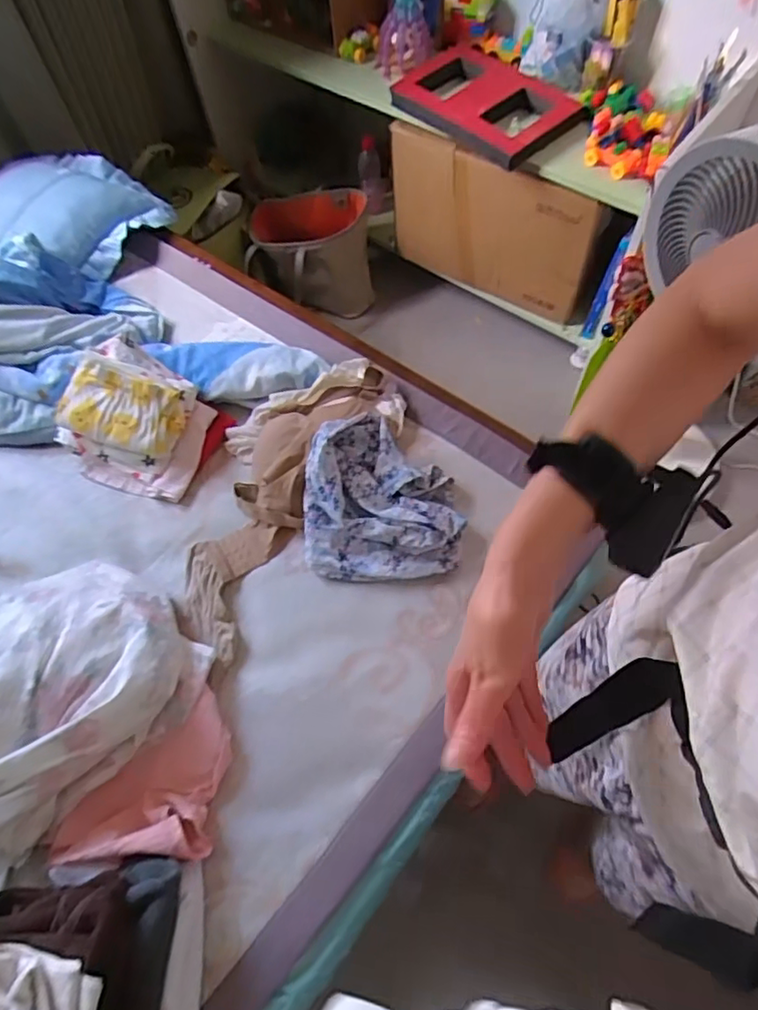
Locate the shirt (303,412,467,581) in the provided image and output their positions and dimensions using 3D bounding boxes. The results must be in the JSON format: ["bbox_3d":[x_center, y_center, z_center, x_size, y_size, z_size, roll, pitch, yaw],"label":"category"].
[{"bbox_3d":[0.002,-0.015,0.831,0.210,0.101,0.216,-1,63,3],"label":"shirt"}]

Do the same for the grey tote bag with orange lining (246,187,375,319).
[{"bbox_3d":[-0.181,-0.684,1.629,0.314,0.257,0.215,1,64,4],"label":"grey tote bag with orange lining"}]

